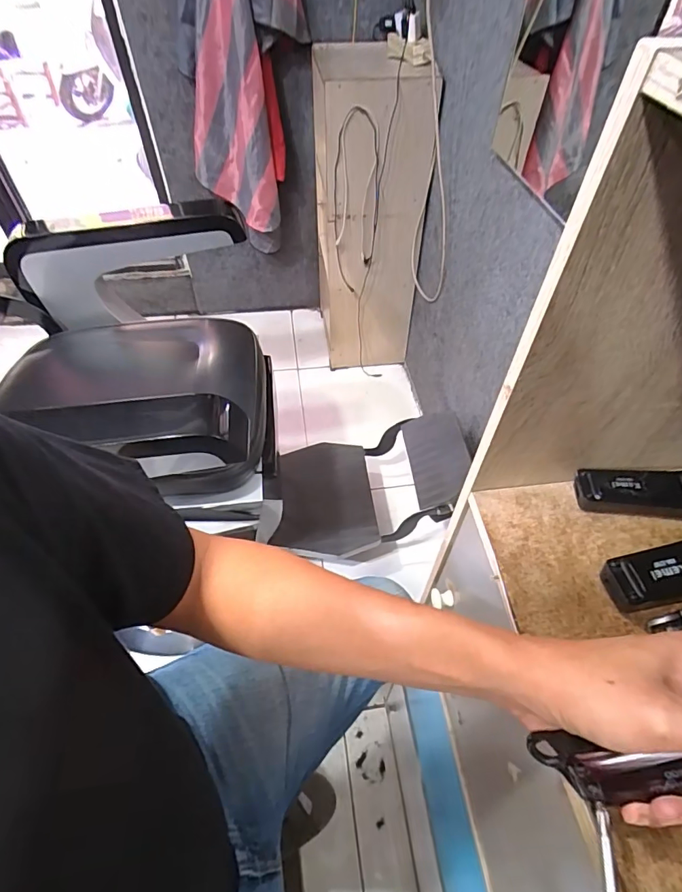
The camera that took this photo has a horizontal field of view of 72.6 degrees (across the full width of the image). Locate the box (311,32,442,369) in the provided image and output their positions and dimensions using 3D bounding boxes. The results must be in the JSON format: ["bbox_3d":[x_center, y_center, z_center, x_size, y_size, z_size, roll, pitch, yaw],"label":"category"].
[{"bbox_3d":[0.087,-0.755,1.598,0.336,0.909,0.378,-1,51,-1],"label":"box"}]

